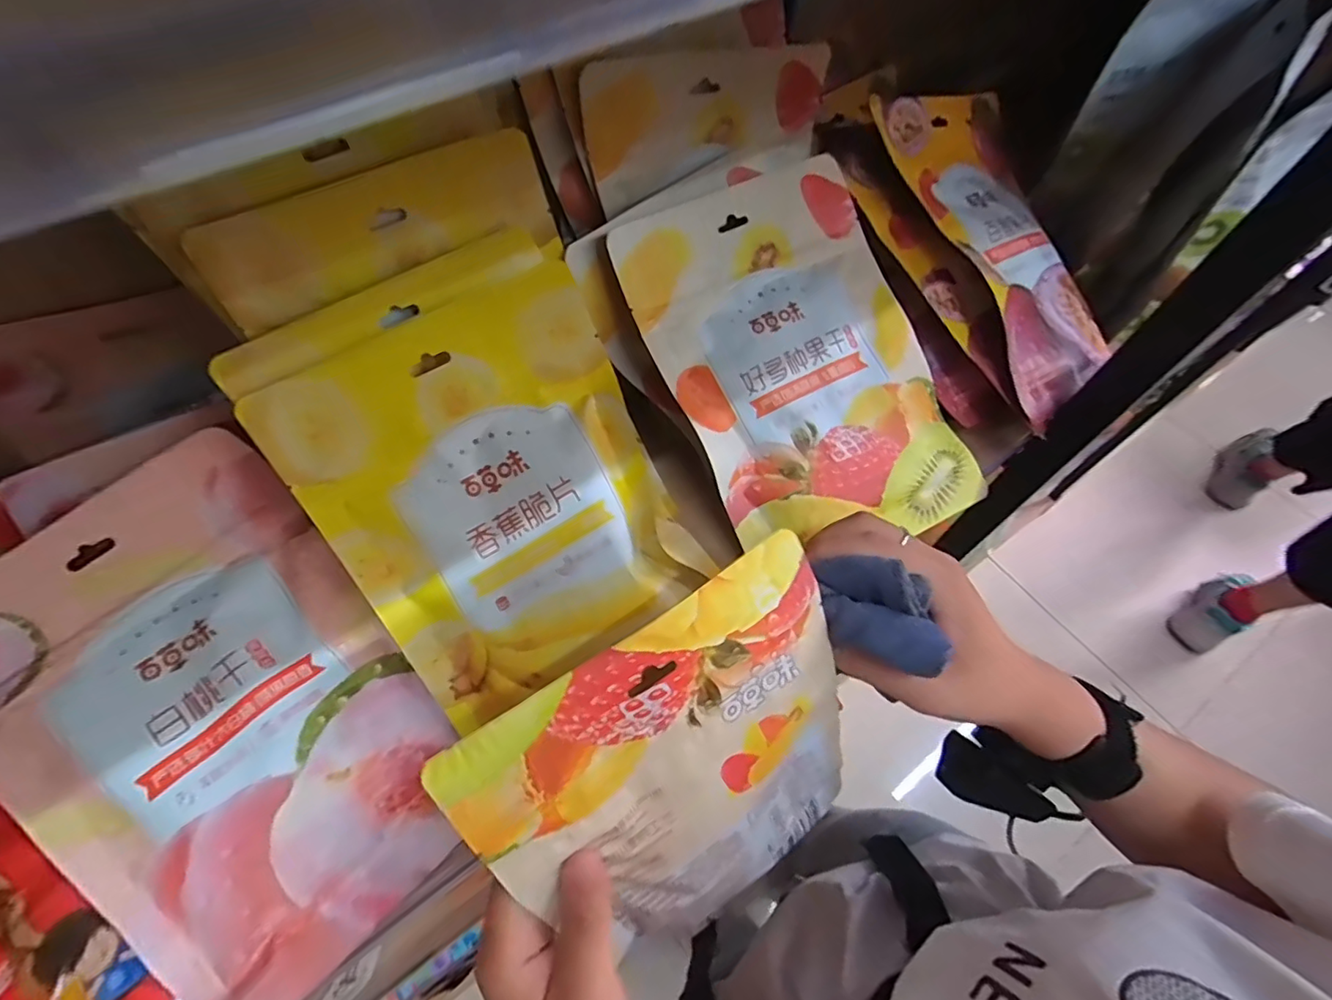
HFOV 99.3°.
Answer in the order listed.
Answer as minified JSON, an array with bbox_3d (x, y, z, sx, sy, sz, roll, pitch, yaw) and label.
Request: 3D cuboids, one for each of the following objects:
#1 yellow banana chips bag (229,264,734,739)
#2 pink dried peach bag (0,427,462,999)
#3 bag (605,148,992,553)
[{"bbox_3d":[-0.088,-0.003,0.311,0.165,0.045,0.194,-29,95,-11],"label":"yellow banana chips bag"},{"bbox_3d":[-0.211,0.103,0.269,0.157,0.021,0.240,-40,86,-22],"label":"pink dried peach bag"},{"bbox_3d":[0.084,-0.086,0.362,0.162,0.027,0.252,-26,90,-8],"label":"bag"}]

